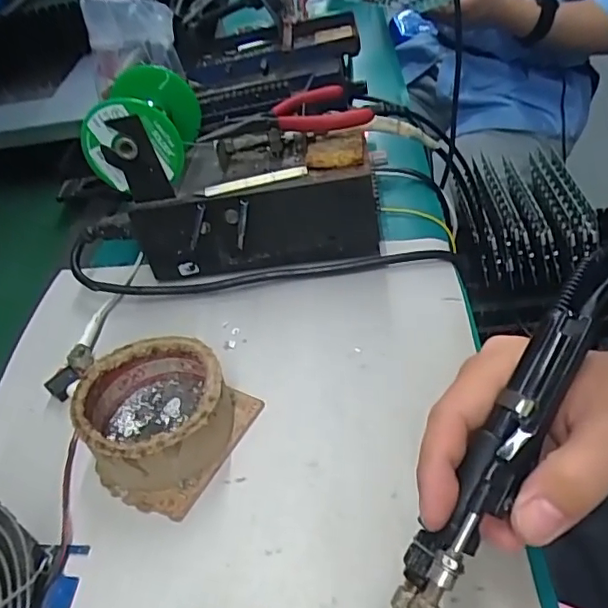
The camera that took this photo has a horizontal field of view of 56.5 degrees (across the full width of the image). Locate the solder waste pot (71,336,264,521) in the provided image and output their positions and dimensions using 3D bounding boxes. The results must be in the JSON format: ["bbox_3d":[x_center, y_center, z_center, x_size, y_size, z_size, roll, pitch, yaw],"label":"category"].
[{"bbox_3d":[-0.086,0.064,0.333,0.086,0.042,0.087,17,50,26],"label":"solder waste pot"}]

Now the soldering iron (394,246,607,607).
[{"bbox_3d":[0.073,0.067,0.220,0.026,0.020,0.213,28,82,31],"label":"soldering iron"}]

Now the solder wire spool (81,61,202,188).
[{"bbox_3d":[-0.117,-0.133,0.414,0.070,0.055,0.084,-4,44,7],"label":"solder wire spool"}]

